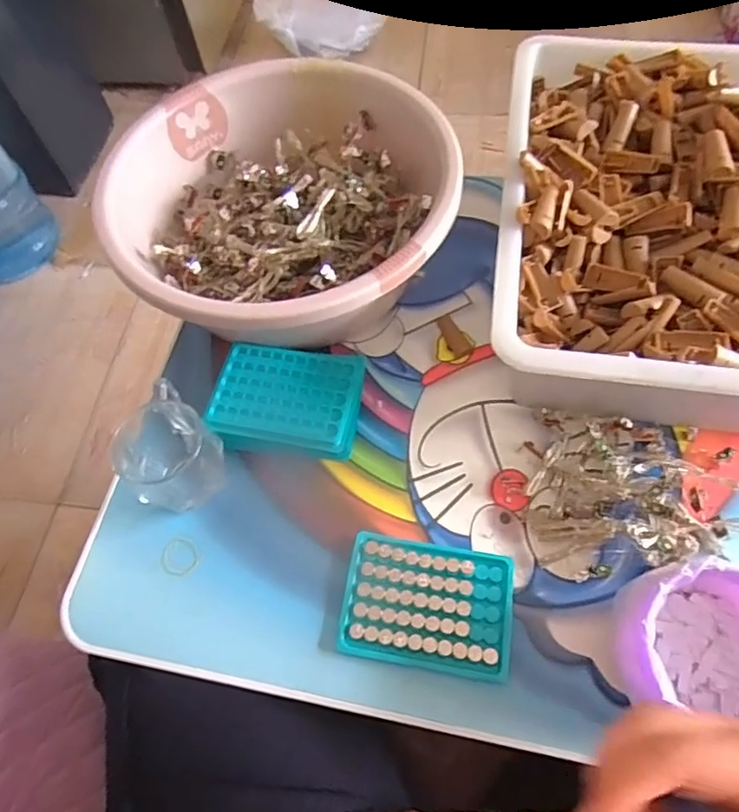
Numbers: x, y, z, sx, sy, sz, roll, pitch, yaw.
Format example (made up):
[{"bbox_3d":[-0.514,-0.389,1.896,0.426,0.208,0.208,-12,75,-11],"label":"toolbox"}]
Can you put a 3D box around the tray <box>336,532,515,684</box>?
[{"bbox_3d":[0.046,0.157,0.440,0.131,0.009,0.095,7,63,7],"label":"tray"}]

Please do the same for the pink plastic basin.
[{"bbox_3d":[-0.073,-0.195,0.559,0.308,0.125,0.308,-1,62,3],"label":"pink plastic basin"}]

